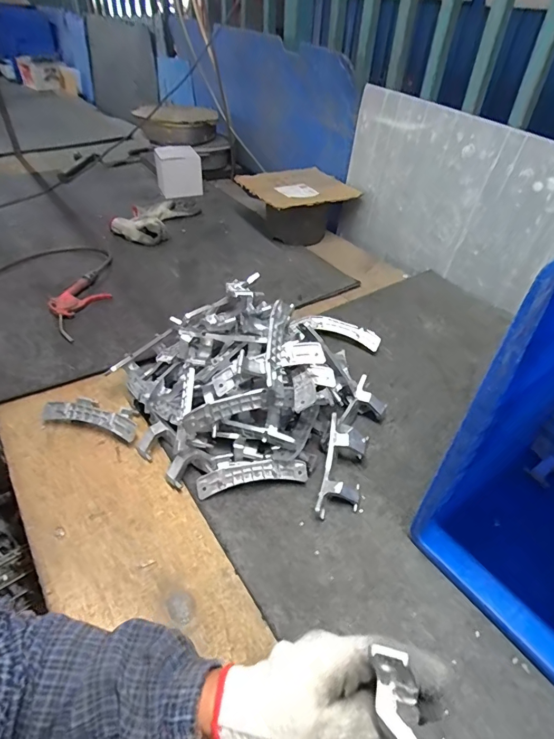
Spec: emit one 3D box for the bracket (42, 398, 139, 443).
[{"bbox_3d":[-0.286,0.072,0.661,0.160,0.034,0.067,12,43,10],"label":"bracket"}]

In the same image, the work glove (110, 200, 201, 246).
[{"bbox_3d":[-0.354,-0.449,1.230,0.160,0.039,0.264,14,44,12],"label":"work glove"}]

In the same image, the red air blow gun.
[{"bbox_3d":[-0.425,-0.150,0.892,0.090,0.026,0.233,7,42,5],"label":"red air blow gun"}]

